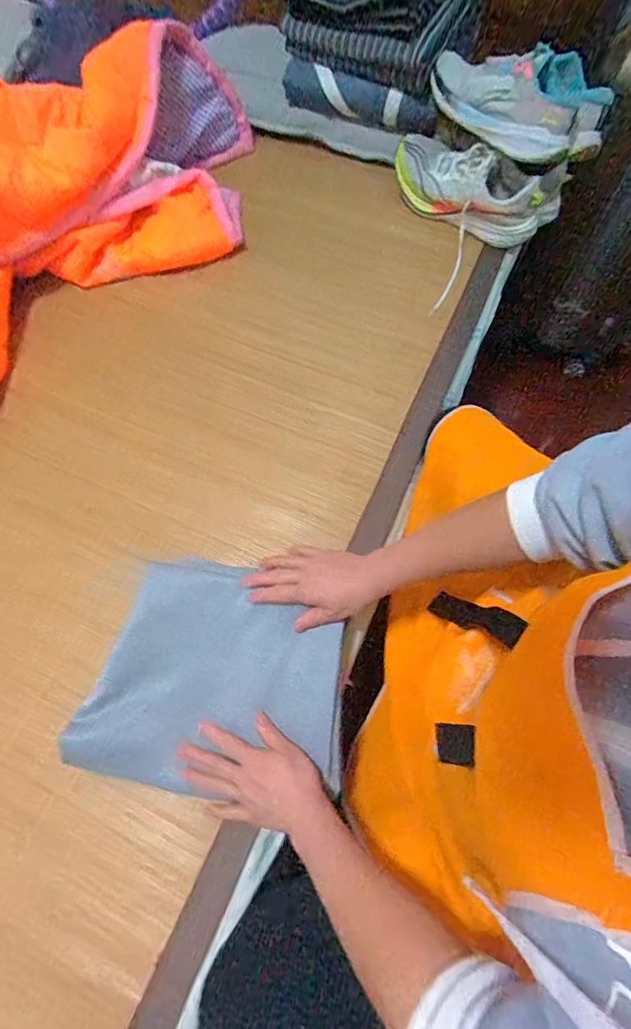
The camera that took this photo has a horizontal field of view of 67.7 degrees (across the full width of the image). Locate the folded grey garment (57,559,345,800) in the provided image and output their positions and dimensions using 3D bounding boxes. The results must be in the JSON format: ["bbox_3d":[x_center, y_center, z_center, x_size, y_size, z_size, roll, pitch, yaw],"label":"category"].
[{"bbox_3d":[-0.105,0.187,0.548,0.282,0.041,0.243,11,69,4],"label":"folded grey garment"}]

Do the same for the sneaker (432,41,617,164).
[{"bbox_3d":[0.315,-0.651,0.723,0.284,0.114,0.121,24,70,9],"label":"sneaker"}]

